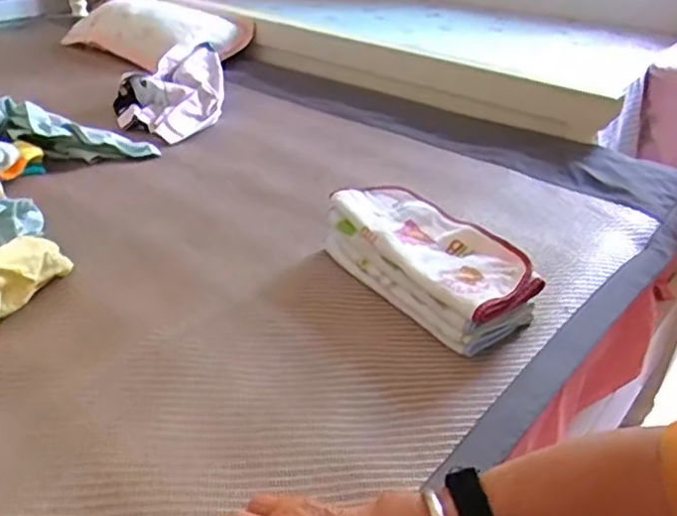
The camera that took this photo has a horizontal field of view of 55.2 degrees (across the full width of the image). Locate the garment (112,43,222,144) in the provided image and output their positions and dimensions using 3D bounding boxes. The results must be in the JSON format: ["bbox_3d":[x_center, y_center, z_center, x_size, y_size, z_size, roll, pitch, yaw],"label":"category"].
[{"bbox_3d":[-0.314,-0.310,1.198,0.190,0.081,0.307,-4,34,-10],"label":"garment"}]

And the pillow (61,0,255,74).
[{"bbox_3d":[-0.420,-0.500,1.451,0.398,0.128,0.213,17,34,22],"label":"pillow"}]

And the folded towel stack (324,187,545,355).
[{"bbox_3d":[0.099,0.004,0.743,0.108,0.079,0.244,-21,41,-32],"label":"folded towel stack"}]

